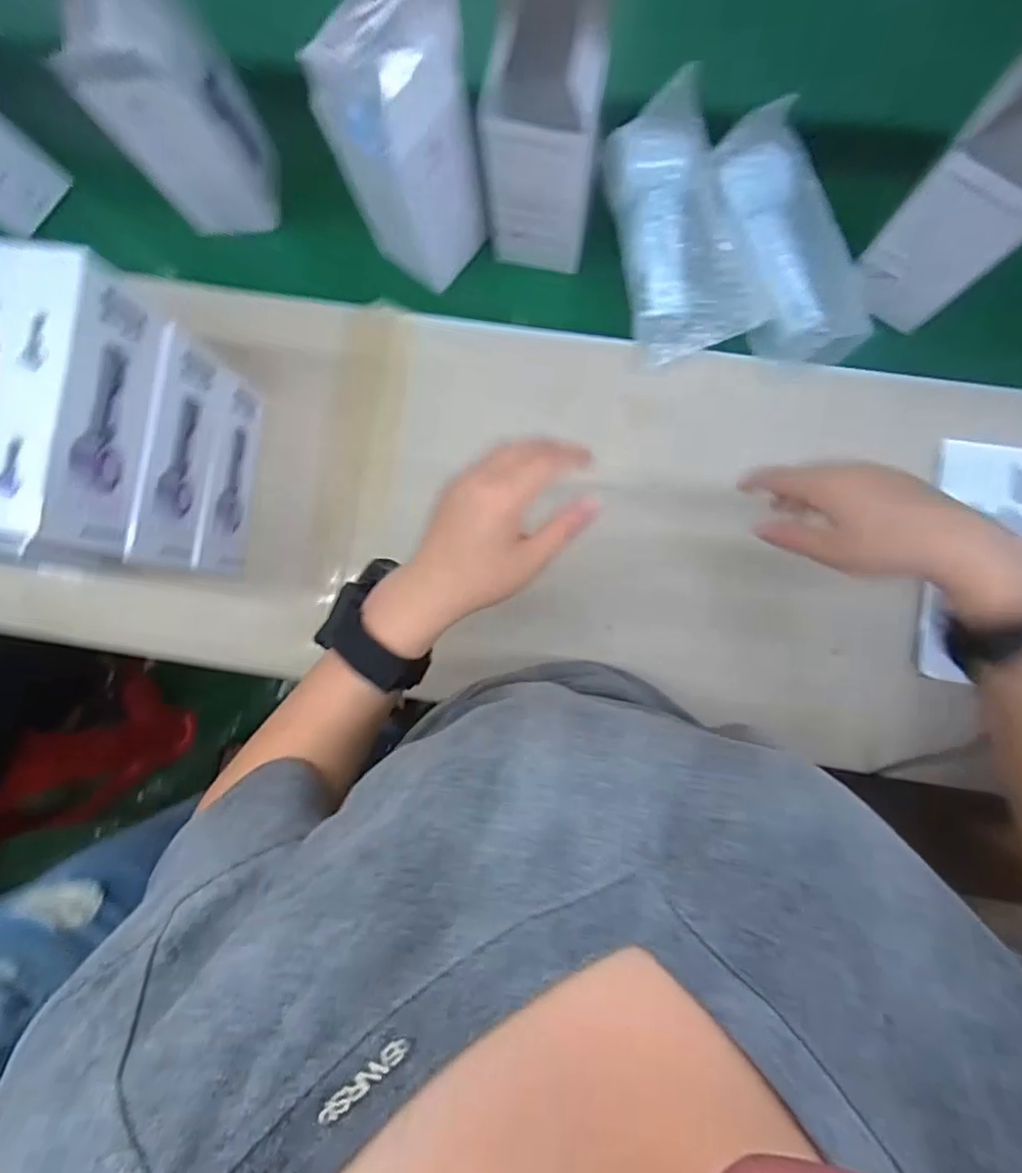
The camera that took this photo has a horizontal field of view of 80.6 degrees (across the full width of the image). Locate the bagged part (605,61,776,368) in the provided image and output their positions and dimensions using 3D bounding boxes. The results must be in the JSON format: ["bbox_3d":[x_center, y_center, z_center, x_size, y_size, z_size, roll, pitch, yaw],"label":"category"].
[{"bbox_3d":[0.134,-0.291,0.498,0.088,0.050,0.197,-18,93,3],"label":"bagged part"}]

